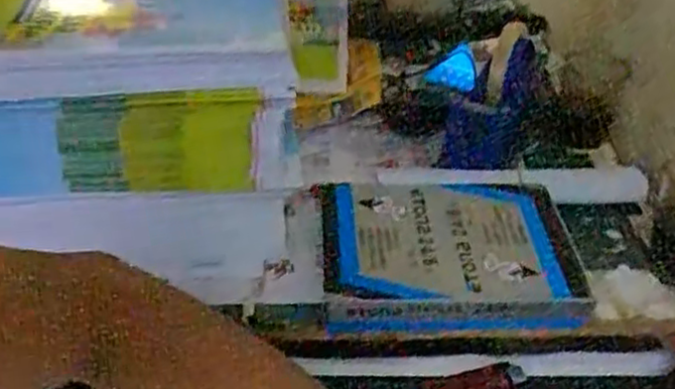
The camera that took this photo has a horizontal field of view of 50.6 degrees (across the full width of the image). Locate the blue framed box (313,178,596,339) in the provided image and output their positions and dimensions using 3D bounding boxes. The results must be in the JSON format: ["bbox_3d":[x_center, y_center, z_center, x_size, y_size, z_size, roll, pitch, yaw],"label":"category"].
[{"bbox_3d":[0.089,0.045,0.595,0.215,0.036,0.159,1,37,-3],"label":"blue framed box"}]

